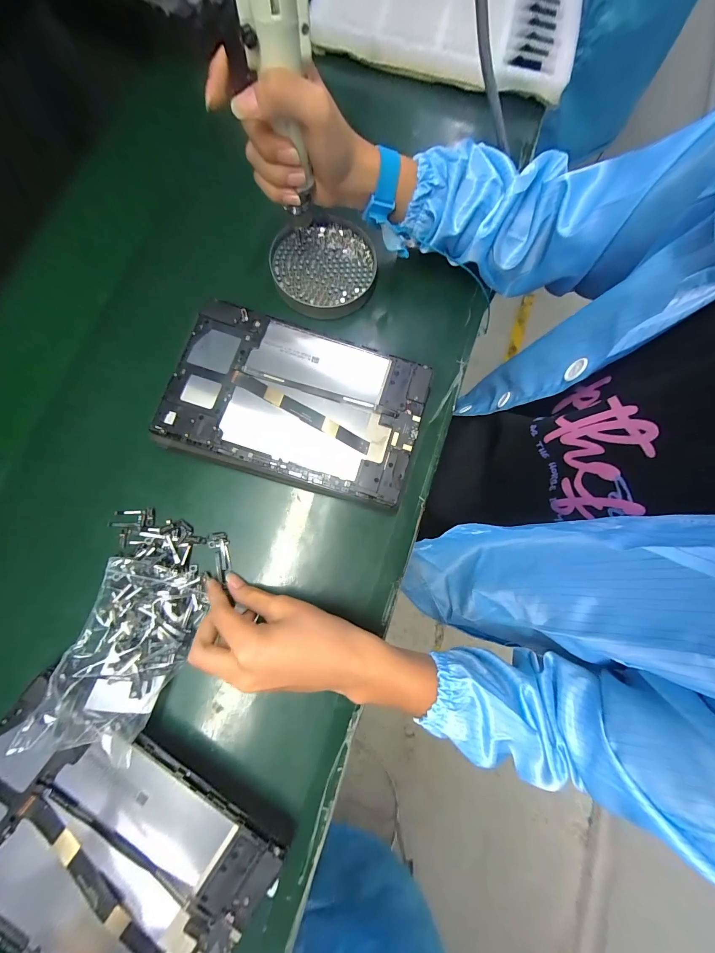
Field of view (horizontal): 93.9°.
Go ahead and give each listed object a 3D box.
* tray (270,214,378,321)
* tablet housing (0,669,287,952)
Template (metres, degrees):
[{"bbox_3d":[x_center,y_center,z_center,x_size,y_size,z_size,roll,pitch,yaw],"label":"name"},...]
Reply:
[{"bbox_3d":[-0.036,-0.232,0.371,0.110,0.020,0.112,1,81,-4],"label":"tray"},{"bbox_3d":[-0.191,0.278,0.243,0.236,0.019,0.146,34,79,2],"label":"tablet housing"}]

